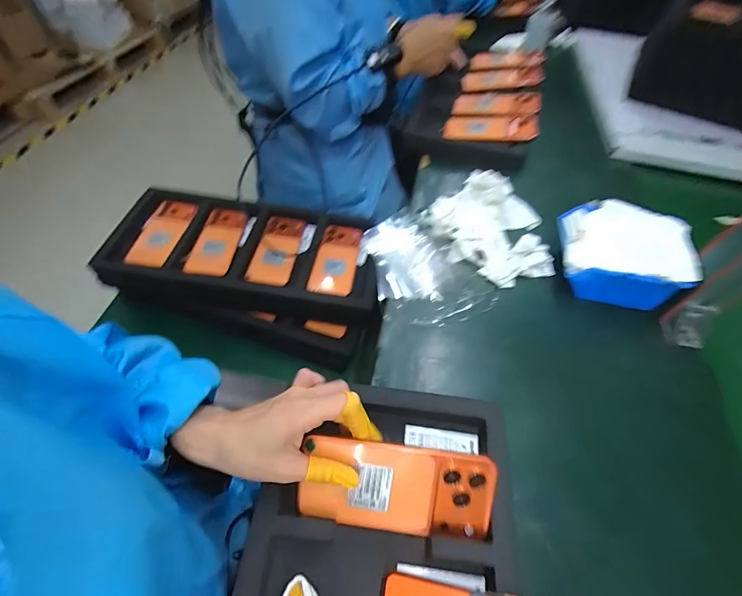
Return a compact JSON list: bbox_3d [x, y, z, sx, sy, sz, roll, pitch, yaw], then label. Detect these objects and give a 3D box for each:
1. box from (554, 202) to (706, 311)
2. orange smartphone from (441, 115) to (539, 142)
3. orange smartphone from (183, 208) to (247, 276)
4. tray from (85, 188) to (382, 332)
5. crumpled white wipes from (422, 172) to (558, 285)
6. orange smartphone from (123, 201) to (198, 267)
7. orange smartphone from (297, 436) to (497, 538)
[{"bbox_3d":[0.328,-0.059,0.473,0.146,0.071,0.125,14,54,6],"label":"box"},{"bbox_3d":[0.223,-0.322,0.675,0.166,0.011,0.081,6,59,13],"label":"orange smartphone"},{"bbox_3d":[-0.286,-0.105,0.672,0.074,0.012,0.153,12,65,-6],"label":"orange smartphone"},{"bbox_3d":[-0.224,-0.077,0.678,0.477,0.075,0.232,7,54,1],"label":"tray"},{"bbox_3d":[0.178,-0.108,0.536,0.165,0.035,0.200,-24,59,-20],"label":"crumpled white wipes"},{"bbox_3d":[-0.389,-0.120,0.664,0.068,0.014,0.157,18,59,-6],"label":"orange smartphone"},{"bbox_3d":[0.021,0.161,0.300,0.156,0.009,0.074,6,94,3],"label":"orange smartphone"}]

